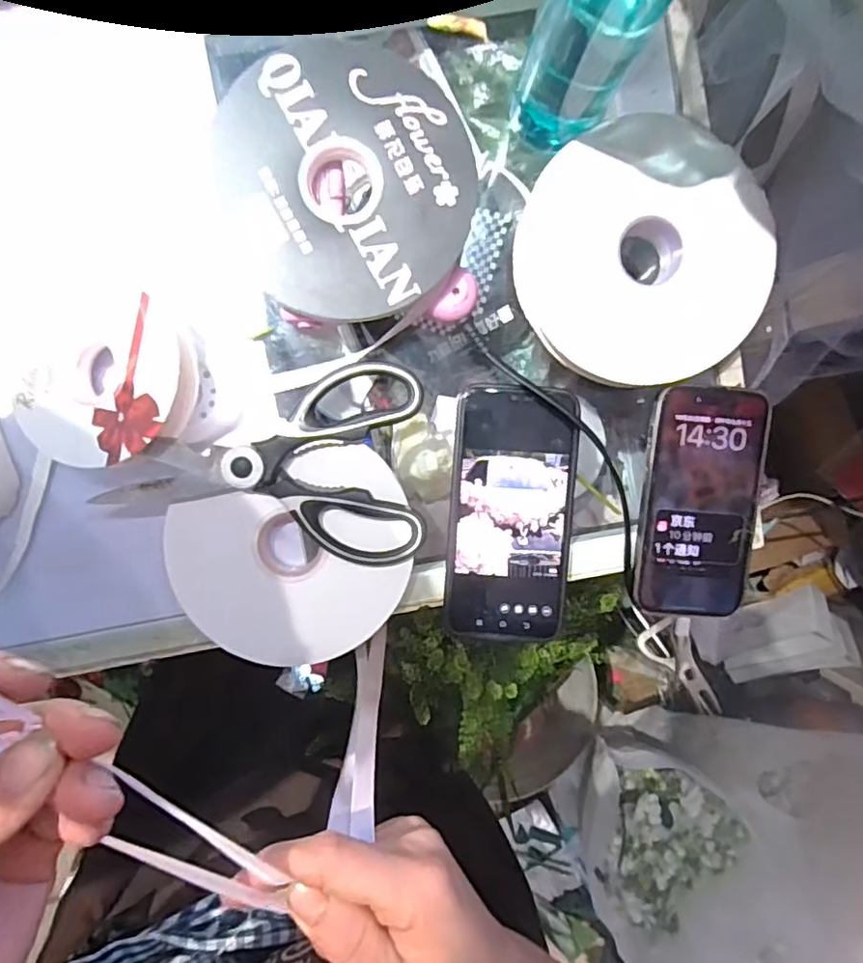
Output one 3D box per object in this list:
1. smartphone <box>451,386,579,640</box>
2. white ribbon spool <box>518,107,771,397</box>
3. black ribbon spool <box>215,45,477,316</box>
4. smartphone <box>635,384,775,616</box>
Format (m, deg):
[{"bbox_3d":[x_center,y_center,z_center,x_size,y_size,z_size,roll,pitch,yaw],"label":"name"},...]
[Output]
[{"bbox_3d":[0.051,0.021,0.376,0.073,0.007,0.154,4,93,-4],"label":"smartphone"},{"bbox_3d":[0.128,-0.134,0.356,0.142,0.020,0.146,0,94,-4],"label":"white ribbon spool"},{"bbox_3d":[-0.046,-0.166,0.337,0.138,0.017,0.141,0,94,-4],"label":"black ribbon spool"},{"bbox_3d":[0.173,0.014,0.382,0.073,0.010,0.143,2,93,-4],"label":"smartphone"}]

